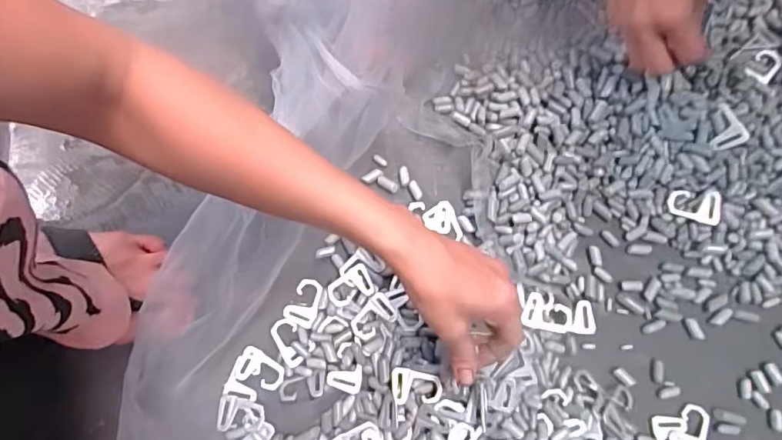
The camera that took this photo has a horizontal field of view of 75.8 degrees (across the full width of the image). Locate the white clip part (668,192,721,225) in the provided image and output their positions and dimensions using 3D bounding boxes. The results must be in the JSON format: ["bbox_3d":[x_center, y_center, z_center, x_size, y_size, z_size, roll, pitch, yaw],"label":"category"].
[{"bbox_3d":[0.283,-0.012,0.470,0.044,0.006,0.030,3,85,23],"label":"white clip part"}]

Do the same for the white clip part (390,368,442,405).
[{"bbox_3d":[0.022,0.142,0.429,0.042,0.007,0.029,0,77,1],"label":"white clip part"}]

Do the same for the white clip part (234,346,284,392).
[{"bbox_3d":[-0.119,0.136,0.459,0.043,0.005,0.030,20,78,5],"label":"white clip part"}]

